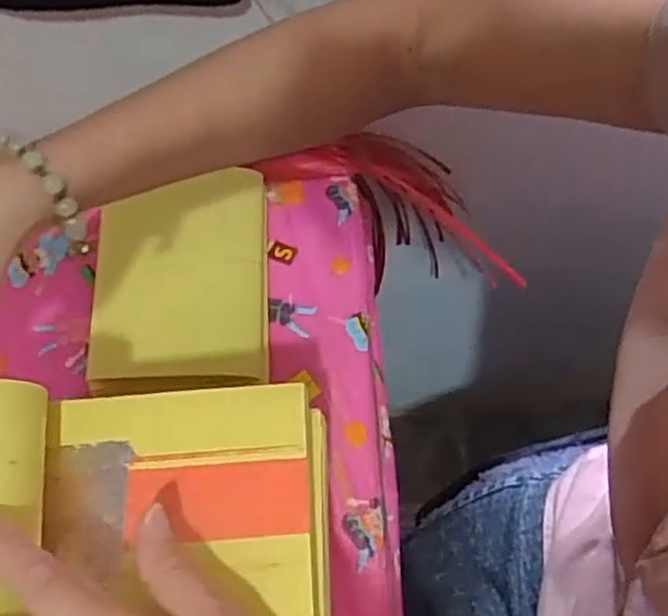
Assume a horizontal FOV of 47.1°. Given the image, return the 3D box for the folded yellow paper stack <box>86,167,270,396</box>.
[{"bbox_3d":[-0.105,-0.016,0.534,0.115,0.044,0.158,-4,64,0],"label":"folded yellow paper stack"}]

